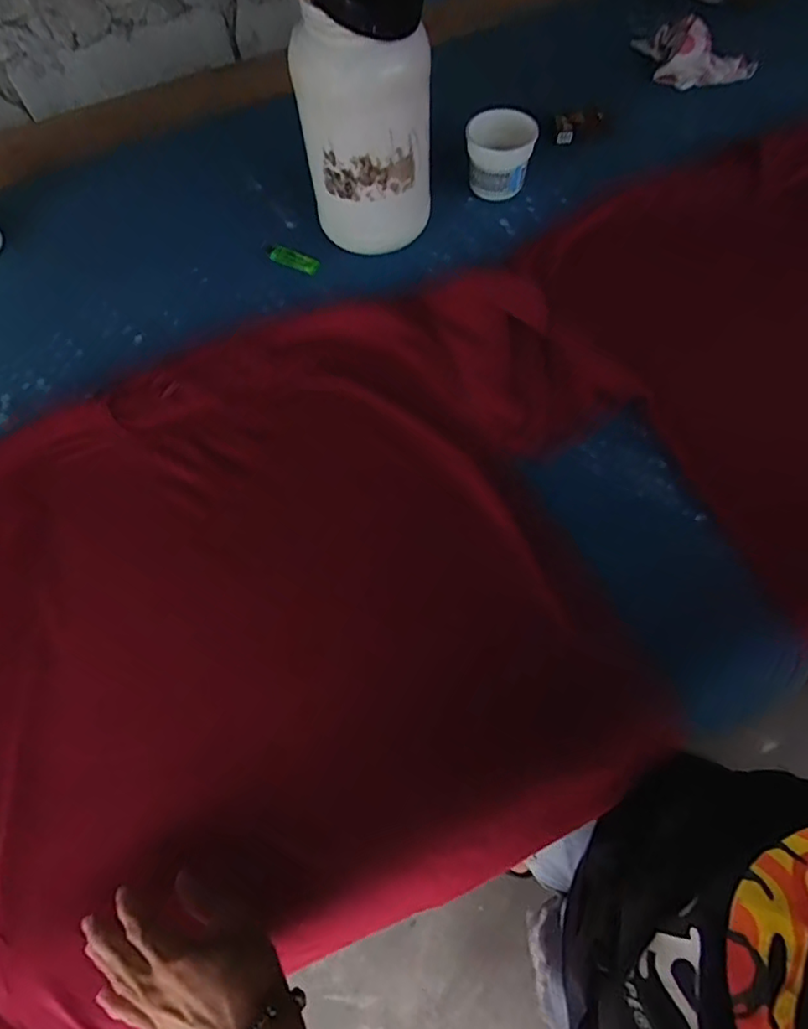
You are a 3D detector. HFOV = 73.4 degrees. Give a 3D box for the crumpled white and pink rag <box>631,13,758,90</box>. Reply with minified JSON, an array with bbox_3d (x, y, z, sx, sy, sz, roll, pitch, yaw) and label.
[{"bbox_3d":[0.481,-0.761,0.894,0.160,0.058,0.134,-4,65,0],"label":"crumpled white and pink rag"}]

